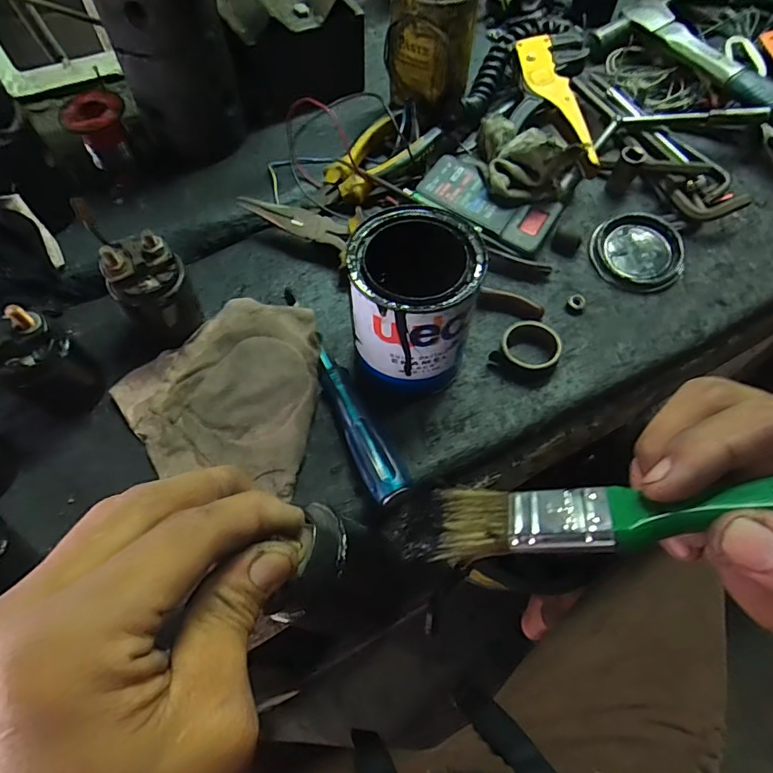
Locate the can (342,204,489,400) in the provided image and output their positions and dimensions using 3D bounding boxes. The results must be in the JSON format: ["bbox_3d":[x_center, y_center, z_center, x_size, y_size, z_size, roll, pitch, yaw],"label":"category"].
[{"bbox_3d":[0.017,-0.052,0.324,0.077,0.110,0.080,0,61,-1],"label":"can"}]

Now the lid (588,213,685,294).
[{"bbox_3d":[0.214,-0.113,0.407,0.070,0.020,0.070,0,61,-1],"label":"lid"}]

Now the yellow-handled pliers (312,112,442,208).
[{"bbox_3d":[-0.016,-0.202,0.429,0.126,0.028,0.058,-33,67,-17],"label":"yellow-handled pliers"}]

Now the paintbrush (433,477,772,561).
[{"bbox_3d":[0.095,0.039,0.161,0.158,0.009,0.025,-11,60,19],"label":"paintbrush"}]

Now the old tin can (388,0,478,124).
[{"bbox_3d":[0.041,-0.309,0.431,0.073,0.091,0.086,8,62,4],"label":"old tin can"}]

